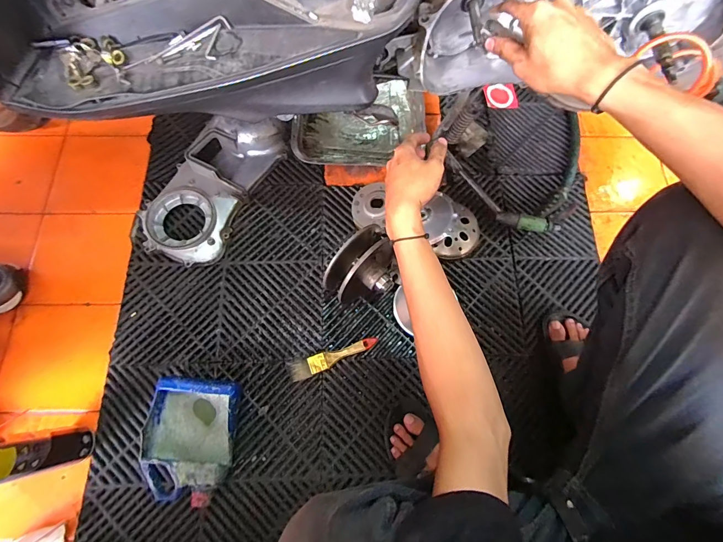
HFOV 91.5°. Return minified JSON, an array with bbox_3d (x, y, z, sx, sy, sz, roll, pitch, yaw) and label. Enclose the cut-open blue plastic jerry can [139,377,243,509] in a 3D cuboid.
[{"bbox_3d":[-0.301,0.294,0.624,0.155,0.075,0.194,3,75,-1],"label":"cut-open blue plastic jerry can"}]

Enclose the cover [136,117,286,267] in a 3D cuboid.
[{"bbox_3d":[-0.325,-0.188,0.765,0.185,0.057,0.356,26,76,5],"label":"cover"}]

